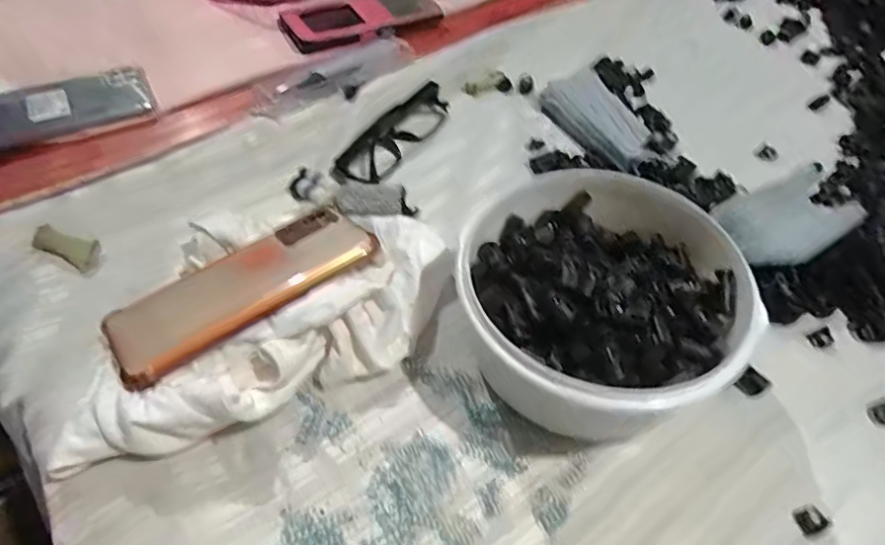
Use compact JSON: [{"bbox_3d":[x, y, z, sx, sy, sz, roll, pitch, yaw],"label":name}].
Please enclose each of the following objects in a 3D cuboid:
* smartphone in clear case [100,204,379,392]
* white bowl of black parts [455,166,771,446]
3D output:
[{"bbox_3d":[-0.125,0.007,0.356,0.158,0.009,0.075,-34,45,-23],"label":"smartphone in clear case"},{"bbox_3d":[0.089,0.020,0.340,0.147,0.081,0.153,1,50,-1],"label":"white bowl of black parts"}]

